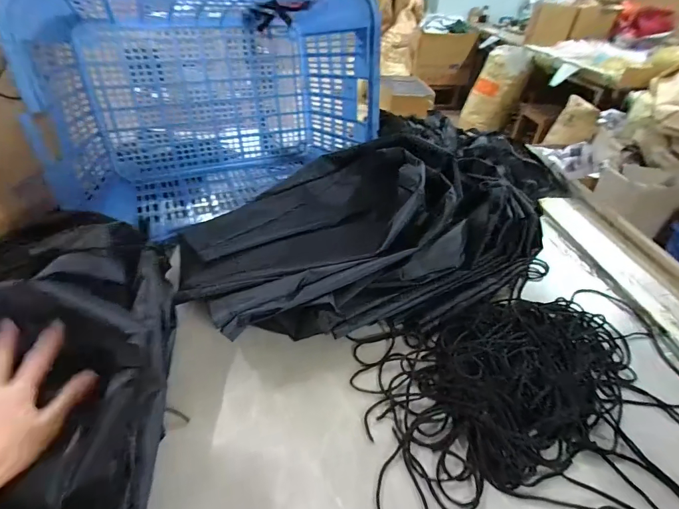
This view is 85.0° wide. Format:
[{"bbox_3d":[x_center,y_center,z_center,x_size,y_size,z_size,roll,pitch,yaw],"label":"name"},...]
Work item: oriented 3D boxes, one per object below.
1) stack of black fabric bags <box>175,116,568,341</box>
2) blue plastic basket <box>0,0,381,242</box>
[{"bbox_3d":[0.043,-0.060,0.632,0.600,0.156,0.392,-13,42,-20],"label":"stack of black fabric bags"},{"bbox_3d":[-0.255,-0.311,0.763,0.597,0.405,0.314,-16,43,-22],"label":"blue plastic basket"}]

